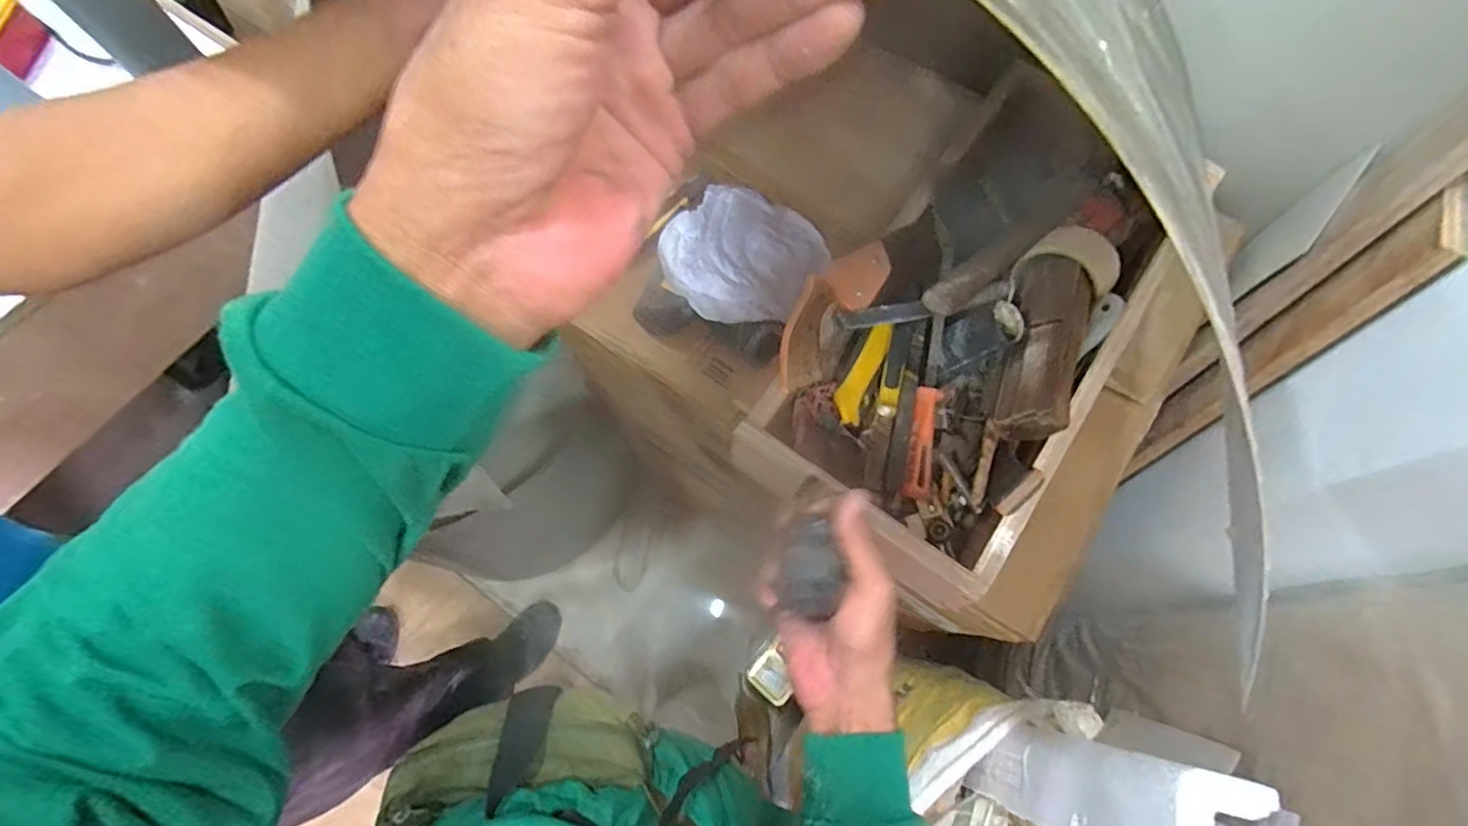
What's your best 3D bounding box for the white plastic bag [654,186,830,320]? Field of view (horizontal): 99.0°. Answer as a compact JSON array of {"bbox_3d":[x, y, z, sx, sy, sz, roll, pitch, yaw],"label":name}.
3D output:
[{"bbox_3d":[0.013,-0.179,0.700,0.151,0.081,0.172,27,72,10],"label":"white plastic bag"}]

